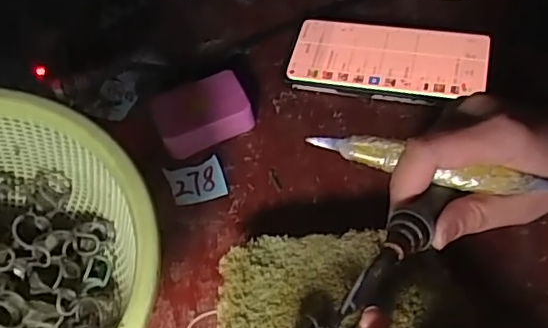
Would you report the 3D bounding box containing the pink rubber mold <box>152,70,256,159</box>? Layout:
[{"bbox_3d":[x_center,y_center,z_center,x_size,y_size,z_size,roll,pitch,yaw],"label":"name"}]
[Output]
[{"bbox_3d":[-0.056,-0.039,0.441,0.069,0.029,0.047,-22,57,-8],"label":"pink rubber mold"}]

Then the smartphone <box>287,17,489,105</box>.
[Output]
[{"bbox_3d":[0.091,-0.084,0.460,0.153,0.008,0.075,9,58,15],"label":"smartphone"}]

